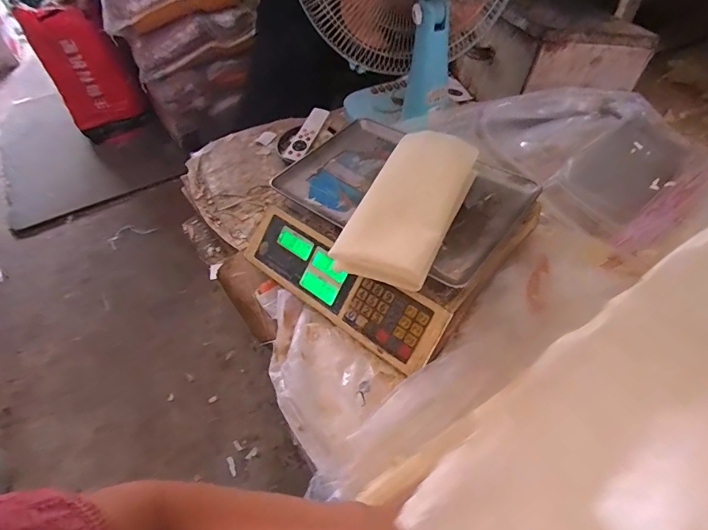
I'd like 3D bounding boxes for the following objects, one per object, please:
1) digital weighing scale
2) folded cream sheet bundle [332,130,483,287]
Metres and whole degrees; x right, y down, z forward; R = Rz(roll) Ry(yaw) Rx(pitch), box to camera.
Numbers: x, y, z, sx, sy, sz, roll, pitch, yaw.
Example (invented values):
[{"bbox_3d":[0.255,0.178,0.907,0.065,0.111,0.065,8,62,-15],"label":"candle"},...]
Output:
[{"bbox_3d":[0.050,-0.057,0.622,0.331,0.109,0.315,34,60,25],"label":"digital weighing scale"},{"bbox_3d":[0.071,-0.085,0.521,0.118,0.065,0.228,19,55,16],"label":"folded cream sheet bundle"}]

